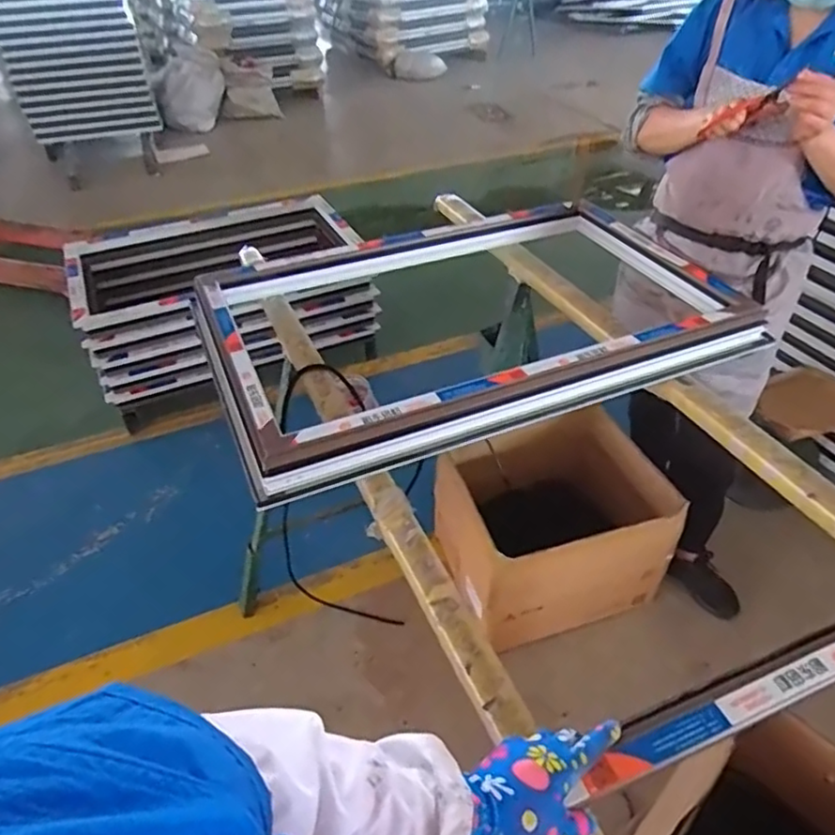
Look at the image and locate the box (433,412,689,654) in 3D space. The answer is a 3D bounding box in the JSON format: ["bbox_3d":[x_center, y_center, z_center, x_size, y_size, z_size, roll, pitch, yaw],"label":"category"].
[{"bbox_3d":[0.331,0.265,1.588,0.495,0.354,0.416,-13,43,-13],"label":"box"}]

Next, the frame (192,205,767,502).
[{"bbox_3d":[0.095,-0.217,1.213,0.968,0.095,0.622,-17,44,-18],"label":"frame"}]

